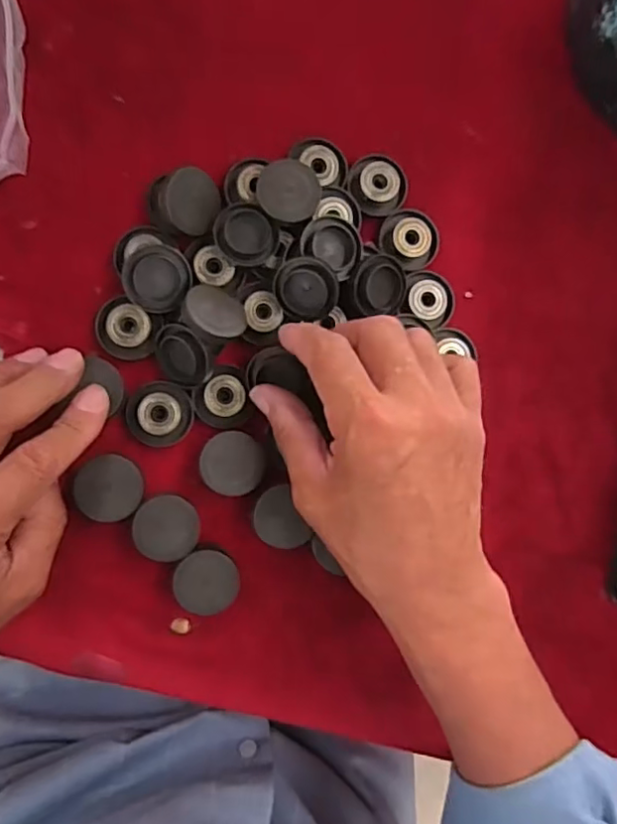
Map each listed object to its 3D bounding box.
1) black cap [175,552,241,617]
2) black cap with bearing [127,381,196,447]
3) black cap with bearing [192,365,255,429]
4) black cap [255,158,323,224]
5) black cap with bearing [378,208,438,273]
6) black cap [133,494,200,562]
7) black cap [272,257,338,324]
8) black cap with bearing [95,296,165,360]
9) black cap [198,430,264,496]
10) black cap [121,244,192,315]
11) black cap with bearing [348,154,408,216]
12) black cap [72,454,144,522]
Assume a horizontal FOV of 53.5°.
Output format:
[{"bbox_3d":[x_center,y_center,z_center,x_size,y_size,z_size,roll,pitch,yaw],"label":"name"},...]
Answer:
[{"bbox_3d":[-0.052,0.085,0.313,0.032,0.016,0.030,0,88,-9],"label":"black cap"},{"bbox_3d":[-0.076,0.001,0.312,0.032,0.009,0.033,0,88,-9],"label":"black cap with bearing"},{"bbox_3d":[-0.044,-0.007,0.317,0.029,0.006,0.031,0,88,-9],"label":"black cap with bearing"},{"bbox_3d":[-0.011,-0.113,0.317,0.032,0.014,0.033,0,88,-9],"label":"black cap"},{"bbox_3d":[0.056,-0.095,0.336,0.033,0.005,0.030,0,88,-9],"label":"black cap with bearing"},{"bbox_3d":[-0.071,0.058,0.309,0.030,0.016,0.031,5,88,-9],"label":"black cap"},{"bbox_3d":[-0.002,-0.062,0.312,0.031,0.014,0.032,2,115,-8],"label":"black cap"},{"bbox_3d":[-0.092,-0.041,0.310,0.031,0.012,0.028,17,86,-9],"label":"black cap with bearing"},{"bbox_3d":[-0.039,0.026,0.315,0.031,0.016,0.031,2,88,-9],"label":"black cap"},{"bbox_3d":[-0.076,-0.067,0.309,0.033,0.006,0.033,-5,100,-26],"label":"black cap"},{"bbox_3d":[0.039,-0.125,0.333,0.032,0.006,0.030,0,88,-9],"label":"black cap with bearing"},{"bbox_3d":[-0.099,0.038,0.305,0.031,0.013,0.032,3,88,-9],"label":"black cap"}]

